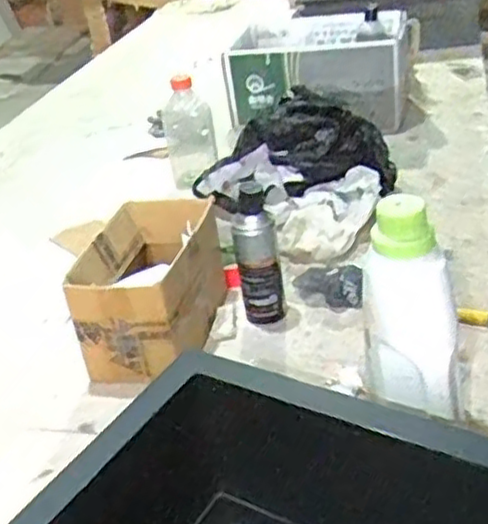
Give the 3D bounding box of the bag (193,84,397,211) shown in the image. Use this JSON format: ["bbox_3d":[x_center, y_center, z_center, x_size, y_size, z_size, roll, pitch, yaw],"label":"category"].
[{"bbox_3d":[0.094,-0.187,1.284,0.326,0.166,0.170,10,35,27],"label":"bag"}]

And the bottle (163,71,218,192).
[{"bbox_3d":[-0.108,-0.247,1.414,0.099,0.217,0.086,-12,31,-8],"label":"bottle"}]

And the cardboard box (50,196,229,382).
[{"bbox_3d":[-0.123,0.039,1.022,0.152,0.163,0.253,2,32,16],"label":"cardboard box"}]

